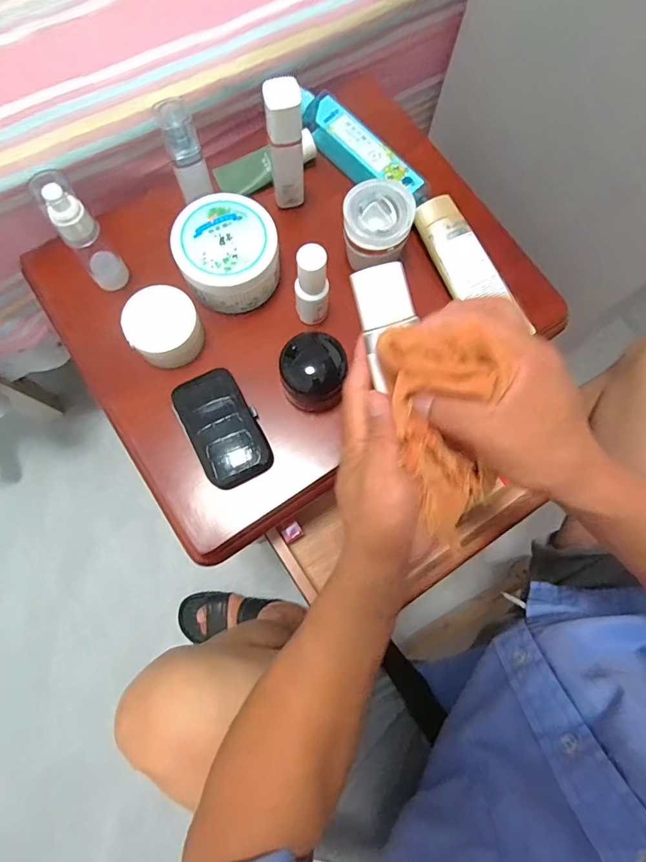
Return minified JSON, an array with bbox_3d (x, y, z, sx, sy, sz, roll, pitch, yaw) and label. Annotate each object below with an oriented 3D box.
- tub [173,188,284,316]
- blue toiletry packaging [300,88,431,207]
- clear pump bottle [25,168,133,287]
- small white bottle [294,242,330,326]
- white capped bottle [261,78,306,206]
[{"bbox_3d":[-0.090,-0.167,0.440,0.092,0.068,0.096,0,77,-1],"label":"tub"},{"bbox_3d":[0.037,-0.298,0.476,0.039,0.031,0.172,-44,82,-10],"label":"blue toiletry packaging"},{"bbox_3d":[-0.210,-0.169,0.402,0.032,0.132,0.029,-37,81,-9],"label":"clear pump bottle"},{"bbox_3d":[-0.009,-0.131,0.409,0.030,0.086,0.028,2,77,-1],"label":"small white bottle"},{"bbox_3d":[-0.035,-0.263,0.420,0.030,0.115,0.025,-14,78,-4],"label":"white capped bottle"}]

